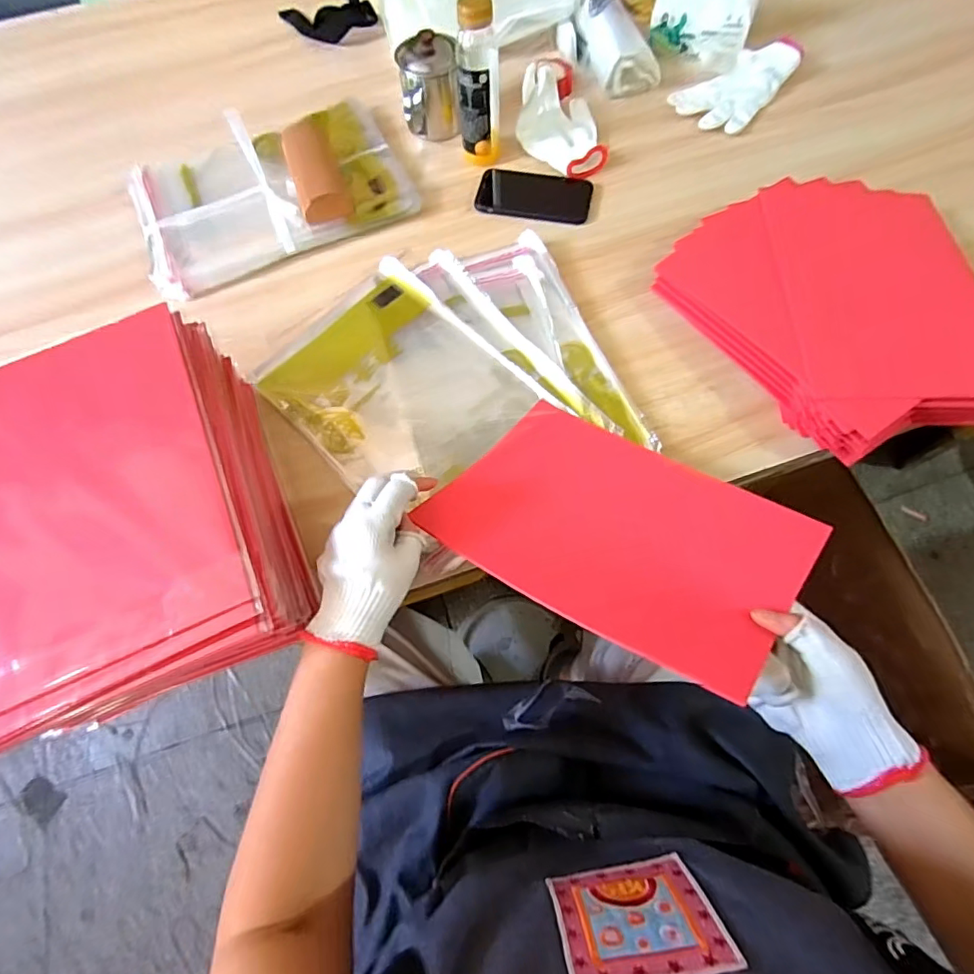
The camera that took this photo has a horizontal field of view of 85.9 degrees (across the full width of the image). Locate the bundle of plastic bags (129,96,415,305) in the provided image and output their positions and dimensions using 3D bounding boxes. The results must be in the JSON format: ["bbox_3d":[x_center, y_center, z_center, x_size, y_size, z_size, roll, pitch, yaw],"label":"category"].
[{"bbox_3d":[-0.291,-0.404,0.702,0.351,0.033,0.239,-26,71,-7],"label":"bundle of plastic bags"}]

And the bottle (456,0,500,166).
[{"bbox_3d":[-0.011,-0.501,0.654,0.051,0.170,0.055,1,68,2],"label":"bottle"}]

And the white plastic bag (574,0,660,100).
[{"bbox_3d":[0.178,-0.672,0.773,0.077,0.050,0.190,-21,81,-7],"label":"white plastic bag"}]

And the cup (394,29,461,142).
[{"bbox_3d":[-0.080,-0.545,0.717,0.075,0.091,0.077,-8,68,-1],"label":"cup"}]

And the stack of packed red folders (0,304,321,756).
[{"bbox_3d":[-0.309,0.029,0.461,0.220,0.143,0.296,-23,69,-7],"label":"stack of packed red folders"}]

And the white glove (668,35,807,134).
[{"bbox_3d":[0.366,-0.588,0.756,0.196,0.029,0.112,-41,72,-14],"label":"white glove"}]

